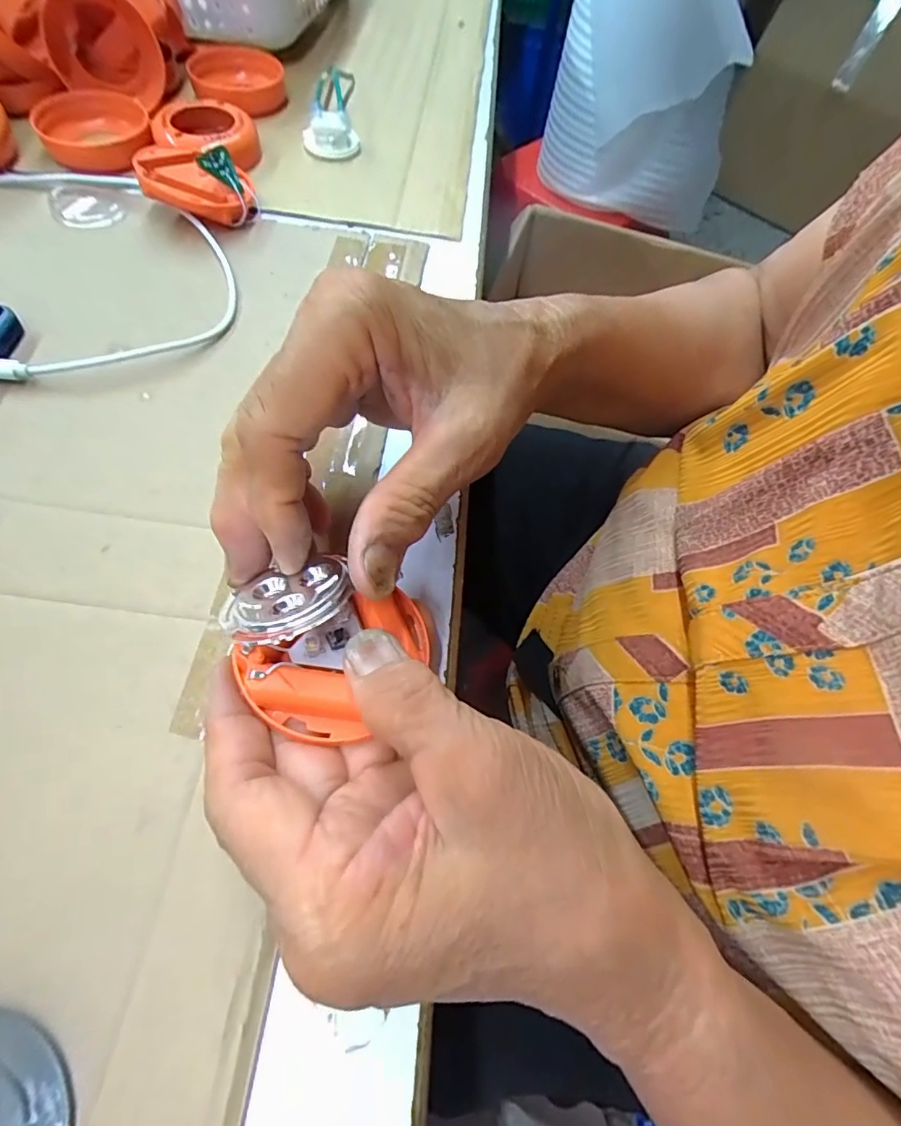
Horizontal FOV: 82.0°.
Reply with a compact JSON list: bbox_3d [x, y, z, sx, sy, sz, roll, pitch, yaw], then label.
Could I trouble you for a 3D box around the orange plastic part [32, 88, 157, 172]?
[{"bbox_3d":[-0.229,-0.277,0.337,0.063,0.022,0.073,-28,69,-19],"label":"orange plastic part"}]

